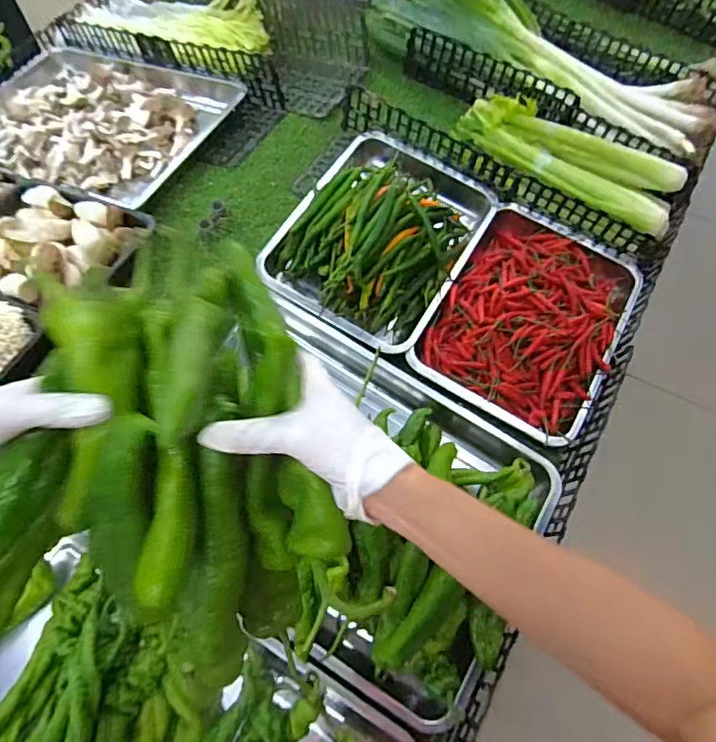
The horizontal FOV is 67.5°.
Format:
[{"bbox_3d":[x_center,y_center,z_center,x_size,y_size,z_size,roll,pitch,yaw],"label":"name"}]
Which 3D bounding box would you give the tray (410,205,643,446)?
[{"bbox_3d":[0.289,-0.093,0.889,0.288,0.068,0.372,27,66,14],"label":"tray"}]

